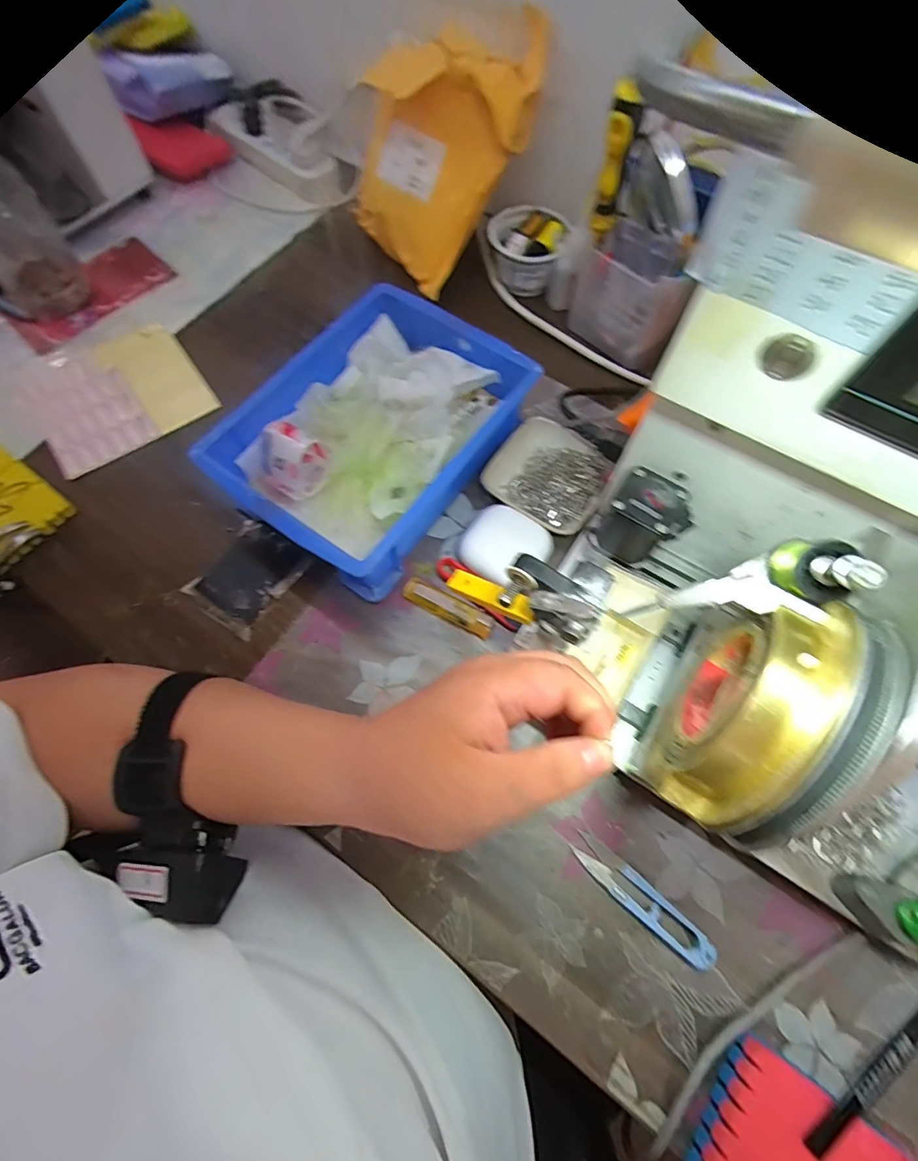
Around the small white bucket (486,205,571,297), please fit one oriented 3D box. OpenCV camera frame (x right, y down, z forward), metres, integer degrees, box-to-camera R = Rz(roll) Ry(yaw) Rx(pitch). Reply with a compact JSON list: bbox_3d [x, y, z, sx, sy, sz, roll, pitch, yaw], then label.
[{"bbox_3d":[0.072,-0.348,0.530,0.066,0.061,0.069,0,68,-1],"label":"small white bucket"}]

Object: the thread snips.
[{"bbox_3d":[0.121,0.212,0.331,0.101,0.011,0.023,40,73,14],"label":"thread snips"}]

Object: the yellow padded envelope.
[{"bbox_3d":[-0.024,-0.425,0.485,0.148,0.224,0.056,35,41,-7],"label":"yellow padded envelope"}]

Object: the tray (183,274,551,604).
[{"bbox_3d":[-0.070,-0.125,0.437,0.179,0.075,0.243,34,72,12],"label":"tray"}]

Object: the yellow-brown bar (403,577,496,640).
[{"bbox_3d":[-0.008,0.022,0.409,0.078,0.012,0.019,26,70,9],"label":"yellow-brown bar"}]

